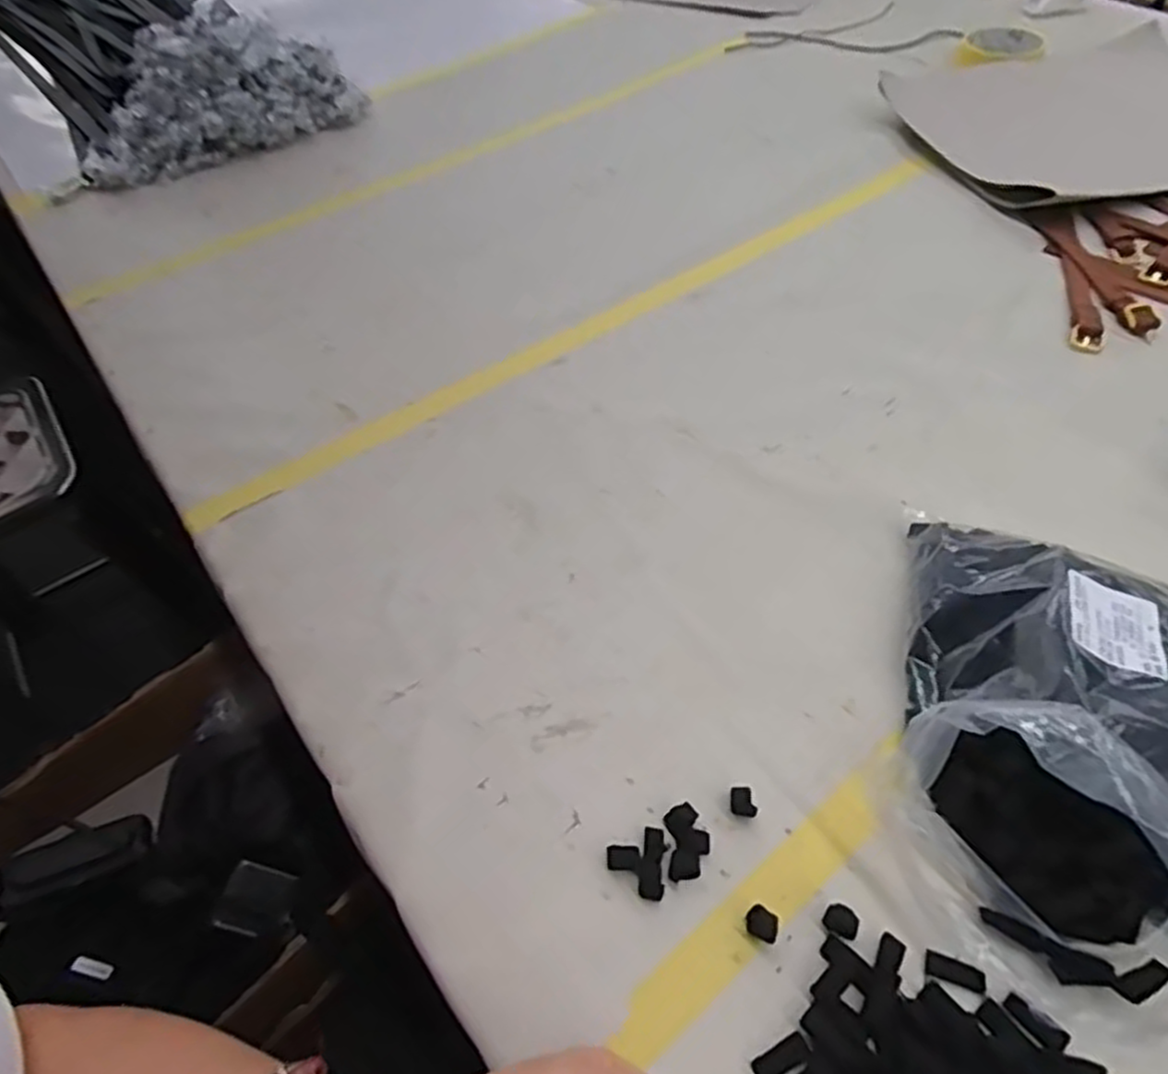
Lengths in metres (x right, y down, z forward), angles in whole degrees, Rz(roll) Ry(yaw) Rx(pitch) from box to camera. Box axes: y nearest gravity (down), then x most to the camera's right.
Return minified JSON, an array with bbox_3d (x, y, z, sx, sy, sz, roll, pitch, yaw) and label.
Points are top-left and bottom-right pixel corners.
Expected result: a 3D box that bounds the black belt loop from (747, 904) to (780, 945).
[{"bbox_3d":[0.079,0.171,0.316,0.014,0.008,0.012,23,59,20],"label":"black belt loop"}]

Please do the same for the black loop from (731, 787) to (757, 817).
[{"bbox_3d":[0.078,0.130,0.348,0.012,0.006,0.013,-1,54,3],"label":"black loop"}]

